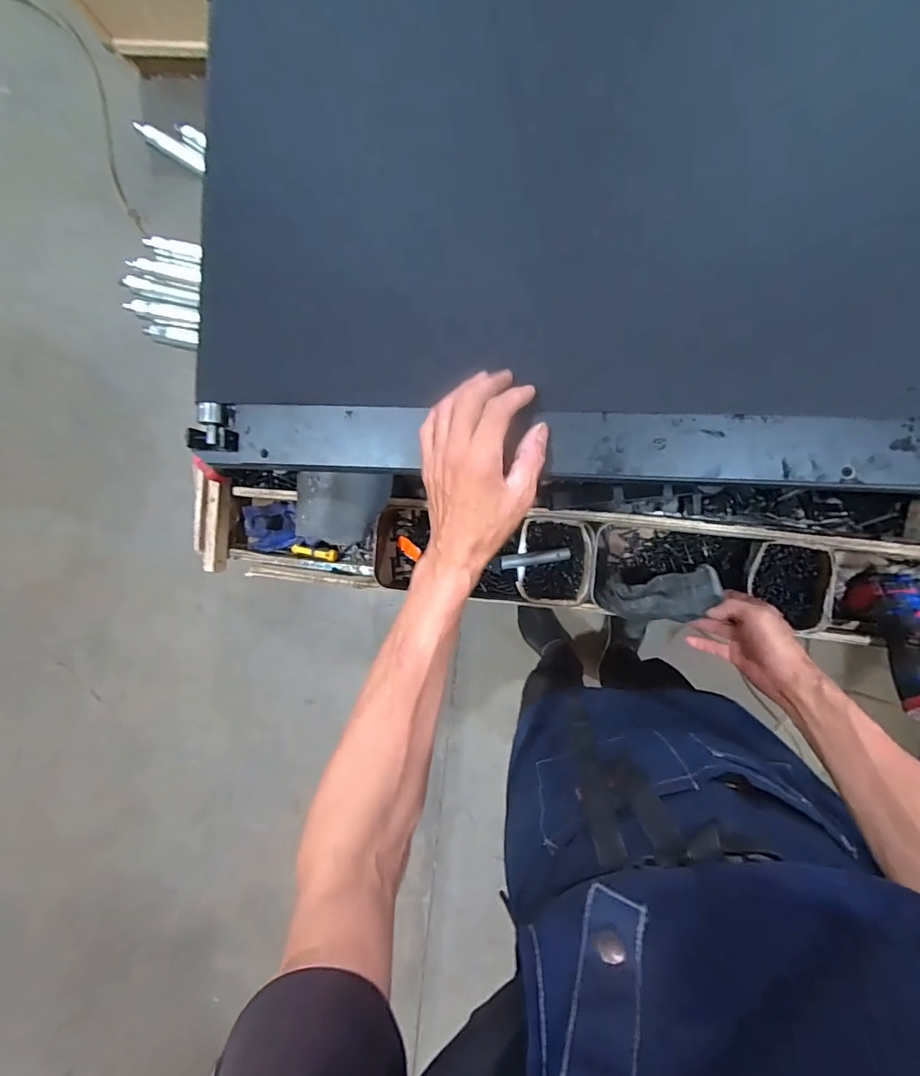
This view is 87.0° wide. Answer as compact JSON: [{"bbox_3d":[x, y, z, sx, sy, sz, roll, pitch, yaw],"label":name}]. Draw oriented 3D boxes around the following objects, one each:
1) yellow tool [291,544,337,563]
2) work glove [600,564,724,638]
[{"bbox_3d":[-0.253,0.025,0.831,0.082,0.018,0.019,9,92,7],"label":"yellow tool"},{"bbox_3d":[0.242,0.079,0.607,0.157,0.060,0.059,-20,88,42],"label":"work glove"}]

